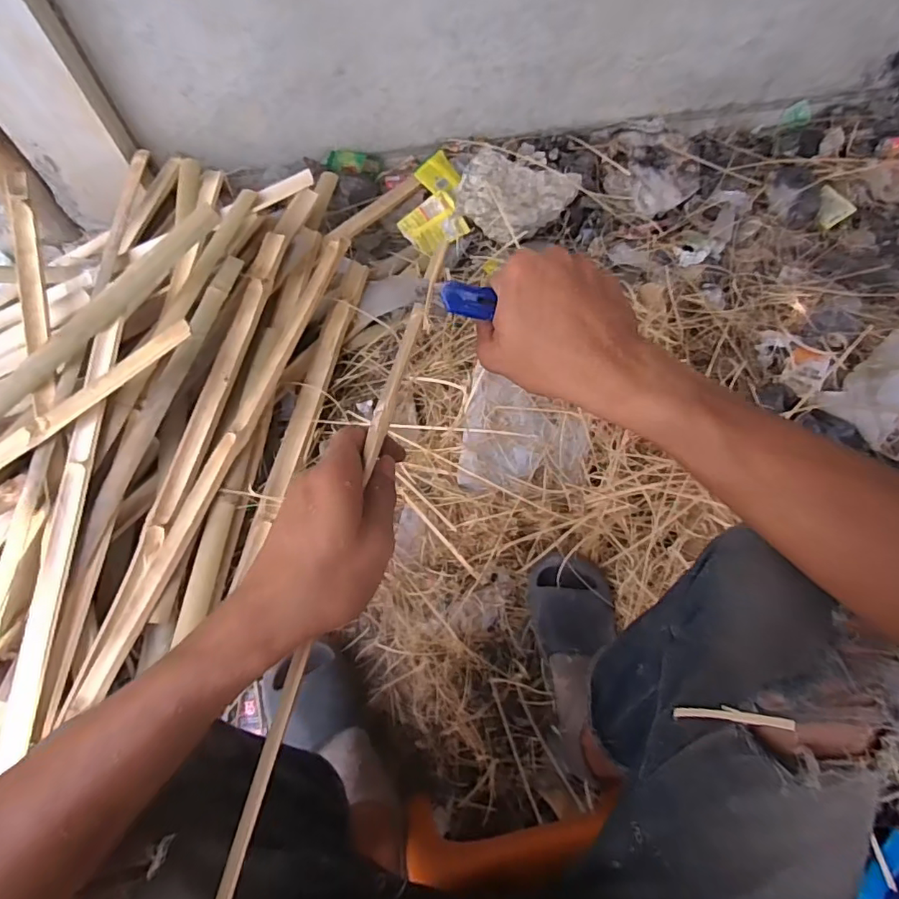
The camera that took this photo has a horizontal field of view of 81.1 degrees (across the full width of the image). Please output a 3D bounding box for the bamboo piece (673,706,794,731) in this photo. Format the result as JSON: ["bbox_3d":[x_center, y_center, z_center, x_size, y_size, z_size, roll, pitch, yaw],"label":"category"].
[{"bbox_3d":[0.173,0.167,0.332,0.009,0.086,0.009,16,64,-19],"label":"bamboo piece"}]

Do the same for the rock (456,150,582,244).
[{"bbox_3d":[0.130,-0.503,1.056,0.216,0.084,0.154,23,68,12],"label":"rock"}]

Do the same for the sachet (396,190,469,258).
[{"bbox_3d":[-0.033,-0.466,1.088,0.120,0.043,0.094,-35,69,-13],"label":"sachet"}]

